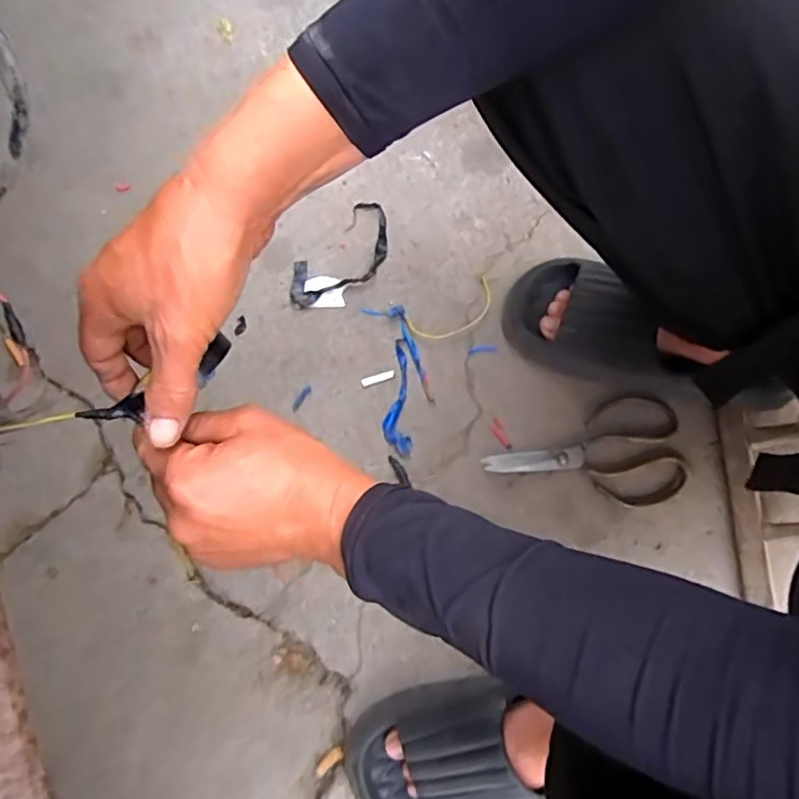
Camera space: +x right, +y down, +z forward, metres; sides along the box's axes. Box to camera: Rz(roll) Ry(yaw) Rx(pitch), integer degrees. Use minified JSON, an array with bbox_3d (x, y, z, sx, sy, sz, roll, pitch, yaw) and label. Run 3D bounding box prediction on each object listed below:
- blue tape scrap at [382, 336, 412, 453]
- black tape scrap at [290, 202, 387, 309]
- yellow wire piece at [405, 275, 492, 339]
[{"bbox_3d":[-0.005,-0.003,0.662,0.029,0.008,0.126,-4,78,1],"label":"blue tape scrap"},{"bbox_3d":[-0.063,-0.156,0.699,0.068,0.013,0.146,43,83,9],"label":"black tape scrap"},{"bbox_3d":[0.061,-0.095,0.682,0.102,0.004,0.046,-29,79,-4],"label":"yellow wire piece"}]

